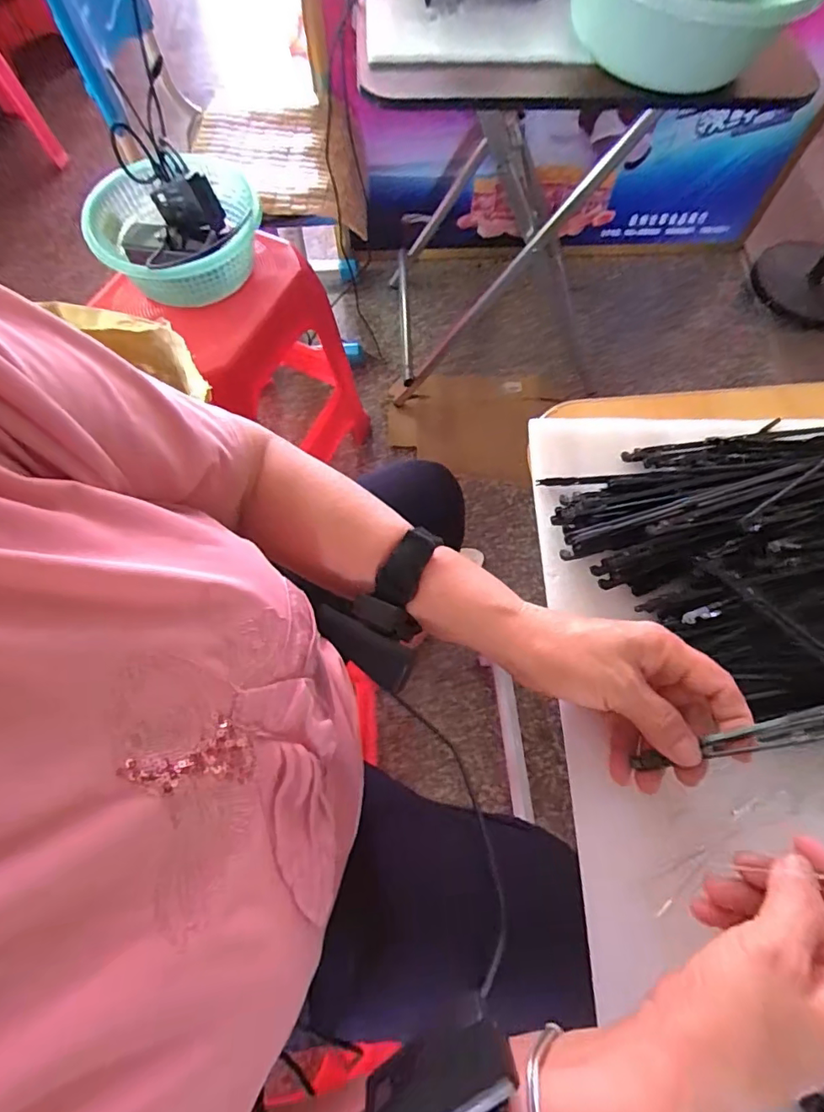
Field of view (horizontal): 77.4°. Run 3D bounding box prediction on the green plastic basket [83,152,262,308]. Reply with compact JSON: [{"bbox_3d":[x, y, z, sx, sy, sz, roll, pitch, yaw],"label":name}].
[{"bbox_3d":[-0.337,-0.468,0.758,0.221,0.094,0.238,0,68,-1],"label":"green plastic basket"}]

